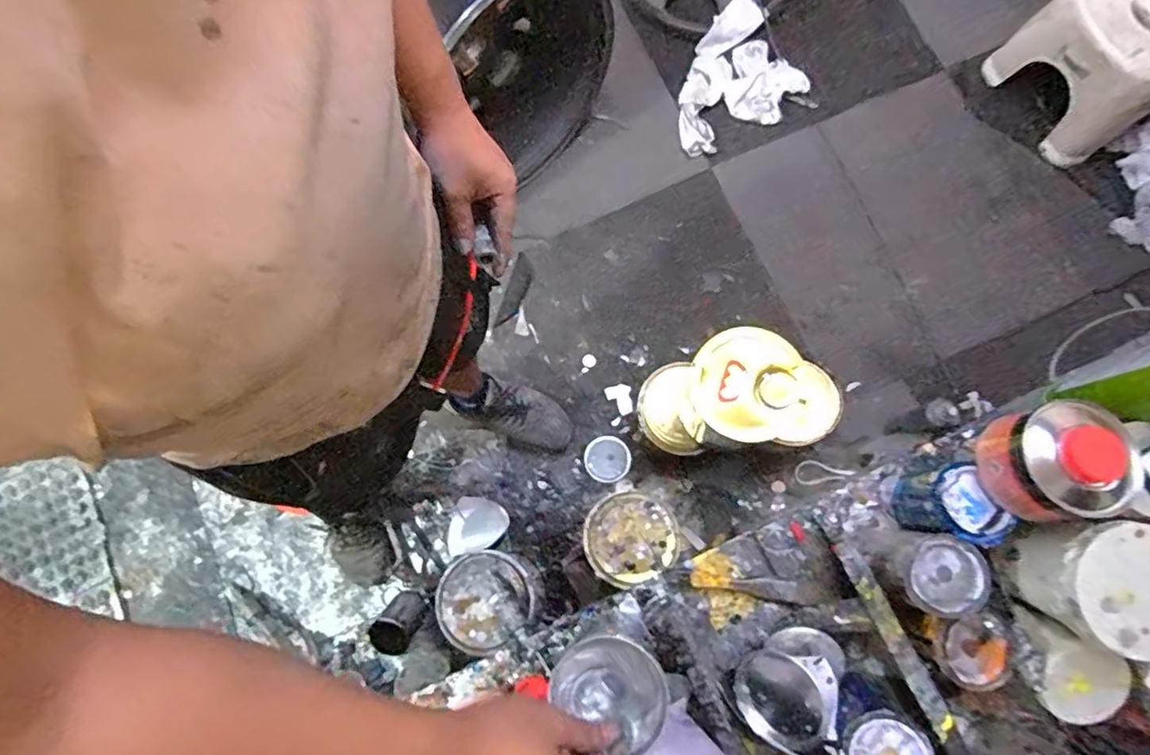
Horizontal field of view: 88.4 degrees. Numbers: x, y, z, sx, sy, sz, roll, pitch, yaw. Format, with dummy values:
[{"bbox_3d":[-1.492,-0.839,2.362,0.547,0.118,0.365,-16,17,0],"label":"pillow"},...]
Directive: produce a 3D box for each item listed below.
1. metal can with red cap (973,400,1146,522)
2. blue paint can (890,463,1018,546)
[{"bbox_3d":[0.433,0.074,0.525,0.099,0.064,0.096,-1,79,3],"label":"metal can with red cap"},{"bbox_3d":[0.364,0.132,0.597,0.067,0.100,0.074,-25,79,-2],"label":"blue paint can"}]

